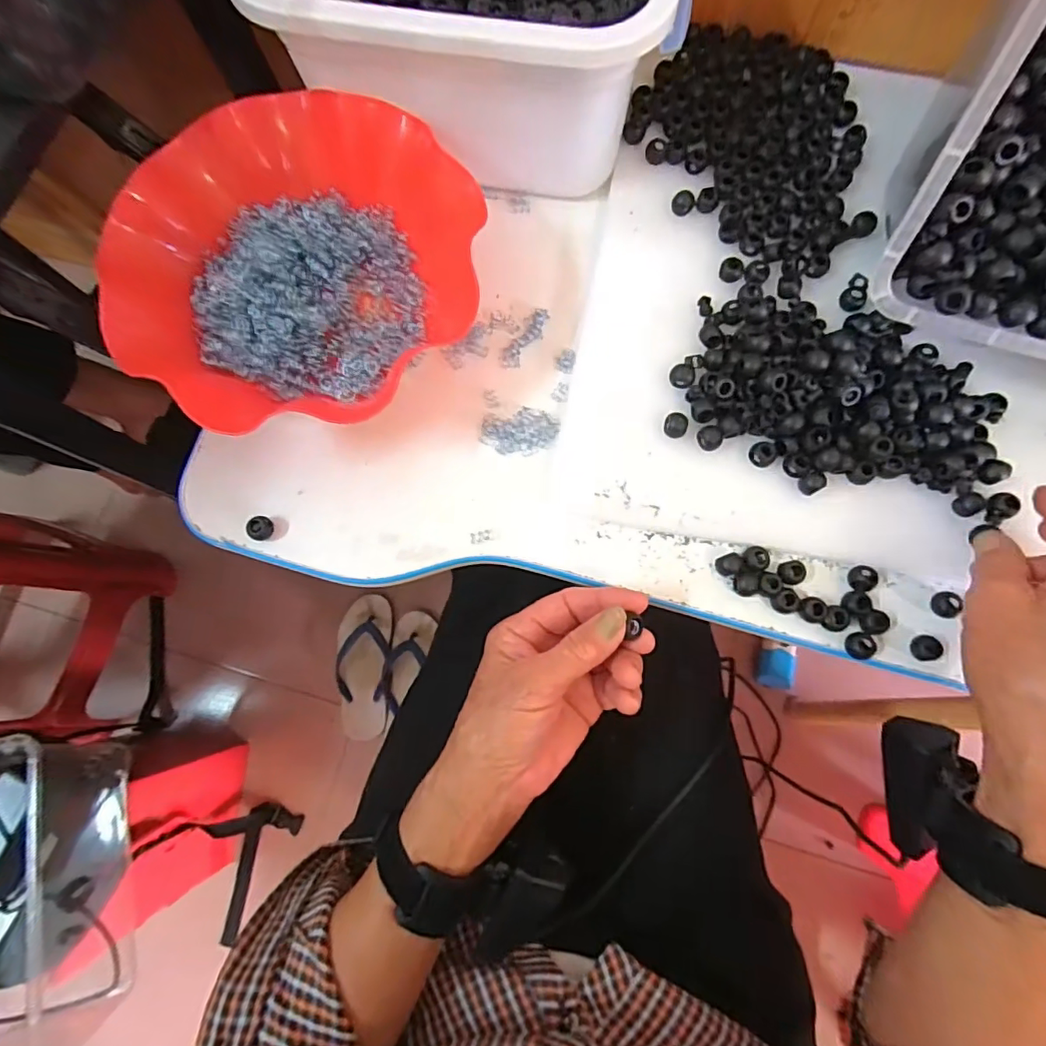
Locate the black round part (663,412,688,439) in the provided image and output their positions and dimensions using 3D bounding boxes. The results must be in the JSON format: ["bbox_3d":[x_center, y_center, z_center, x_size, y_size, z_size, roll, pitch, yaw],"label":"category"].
[{"bbox_3d":[0.096,-0.061,0.339,0.014,0.009,0.015,0,81,2],"label":"black round part"}]

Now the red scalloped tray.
[{"bbox_3d":[-0.138,-0.160,0.346,0.220,0.057,0.212,3,81,3],"label":"red scalloped tray"}]

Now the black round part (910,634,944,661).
[{"bbox_3d":[0.234,0.073,0.314,0.015,0.006,0.015,0,81,2],"label":"black round part"}]

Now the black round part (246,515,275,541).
[{"bbox_3d":[-0.168,0.003,0.346,0.014,0.014,0.015,0,81,2],"label":"black round part"}]

